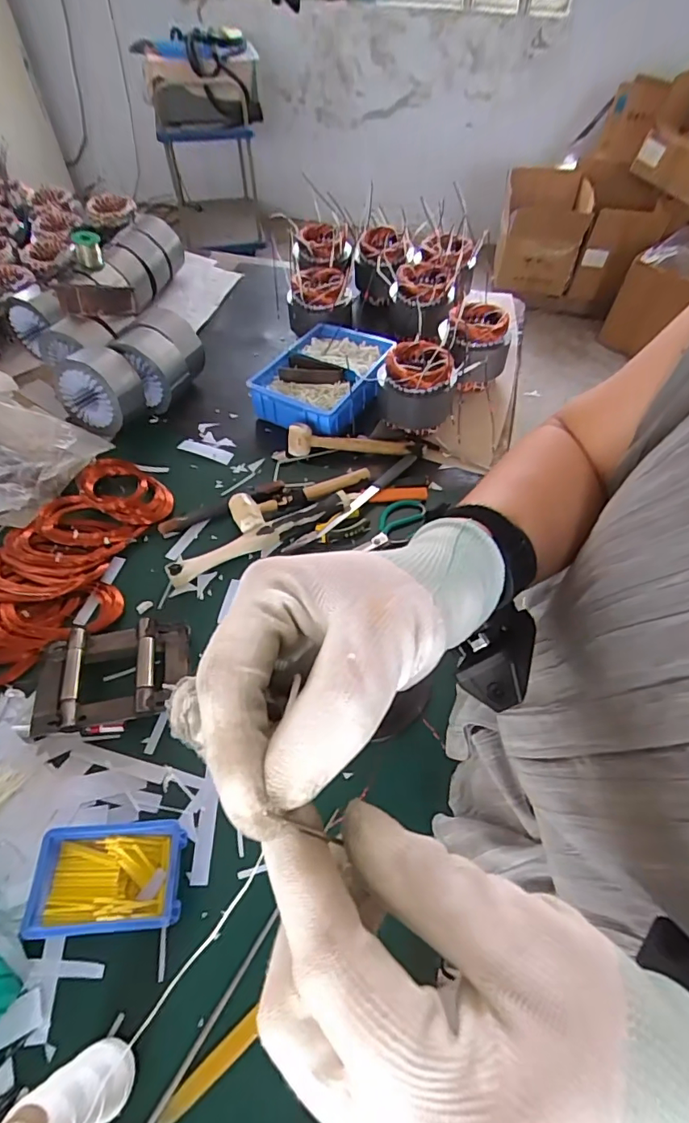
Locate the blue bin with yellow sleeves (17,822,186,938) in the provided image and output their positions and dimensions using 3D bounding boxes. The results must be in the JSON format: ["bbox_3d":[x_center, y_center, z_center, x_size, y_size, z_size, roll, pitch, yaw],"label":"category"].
[{"bbox_3d":[-0.254,0.345,0.542,0.148,0.054,0.098,-3,54,-3],"label":"blue bin with yellow sleeves"}]

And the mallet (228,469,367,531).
[{"bbox_3d":[-0.071,-0.114,0.879,0.259,0.043,0.076,-20,57,-15],"label":"mallet"}]

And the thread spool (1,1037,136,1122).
[{"bbox_3d":[-0.217,0.439,0.406,0.048,0.175,0.049,1,54,-1],"label":"thread spool"}]

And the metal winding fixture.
[{"bbox_3d":[-0.314,0.154,0.677,0.195,0.055,0.137,-9,55,-8],"label":"metal winding fixture"}]

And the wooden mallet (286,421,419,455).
[{"bbox_3d":[0.022,-0.231,0.959,0.262,0.044,0.044,3,54,1],"label":"wooden mallet"}]

